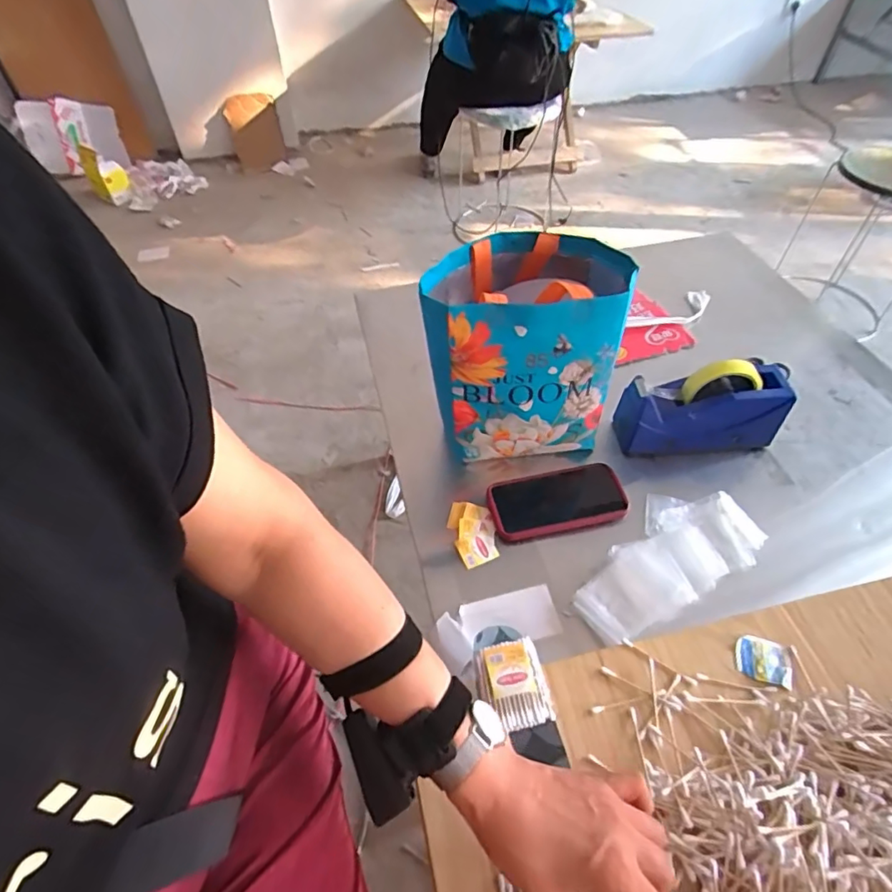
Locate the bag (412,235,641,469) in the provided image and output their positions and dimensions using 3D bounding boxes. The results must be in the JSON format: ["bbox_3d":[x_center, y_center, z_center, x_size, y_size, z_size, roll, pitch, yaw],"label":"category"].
[{"bbox_3d":[0.094,-0.127,0.703,0.229,0.246,0.188,-3,51,-2],"label":"bag"}]

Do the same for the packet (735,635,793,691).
[{"bbox_3d":[0.300,0.203,0.506,0.049,0.006,0.041,16,53,14],"label":"packet"}]

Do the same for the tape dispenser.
[{"bbox_3d":[0.336,-0.051,0.703,0.198,0.129,0.064,-4,51,-2],"label":"tape dispenser"}]

